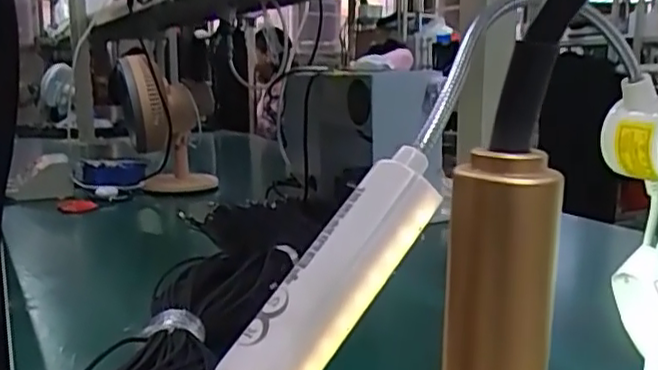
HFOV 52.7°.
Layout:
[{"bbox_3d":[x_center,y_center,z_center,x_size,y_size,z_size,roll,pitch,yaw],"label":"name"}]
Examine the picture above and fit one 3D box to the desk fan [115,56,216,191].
[{"bbox_3d":[-0.407,-0.156,1.678,0.241,0.317,0.231,-3,11,-17],"label":"desk fan"}]

